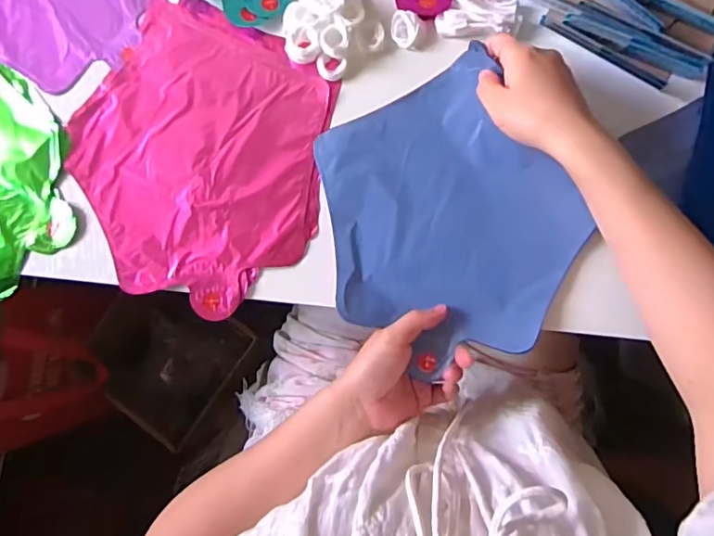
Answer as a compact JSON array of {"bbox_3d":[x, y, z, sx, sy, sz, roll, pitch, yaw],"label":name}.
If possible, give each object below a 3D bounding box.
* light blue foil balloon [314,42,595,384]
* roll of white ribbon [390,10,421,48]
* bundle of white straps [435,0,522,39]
[{"bbox_3d":[0.074,-0.038,0.445,0.199,0.013,0.224,-23,84,3],"label":"light blue foil balloon"},{"bbox_3d":[0.041,-0.204,0.454,0.023,0.008,0.029,6,86,6],"label":"roll of white ribbon"},{"bbox_3d":[0.104,-0.213,0.449,0.067,0.012,0.046,17,87,6],"label":"bundle of white straps"}]

